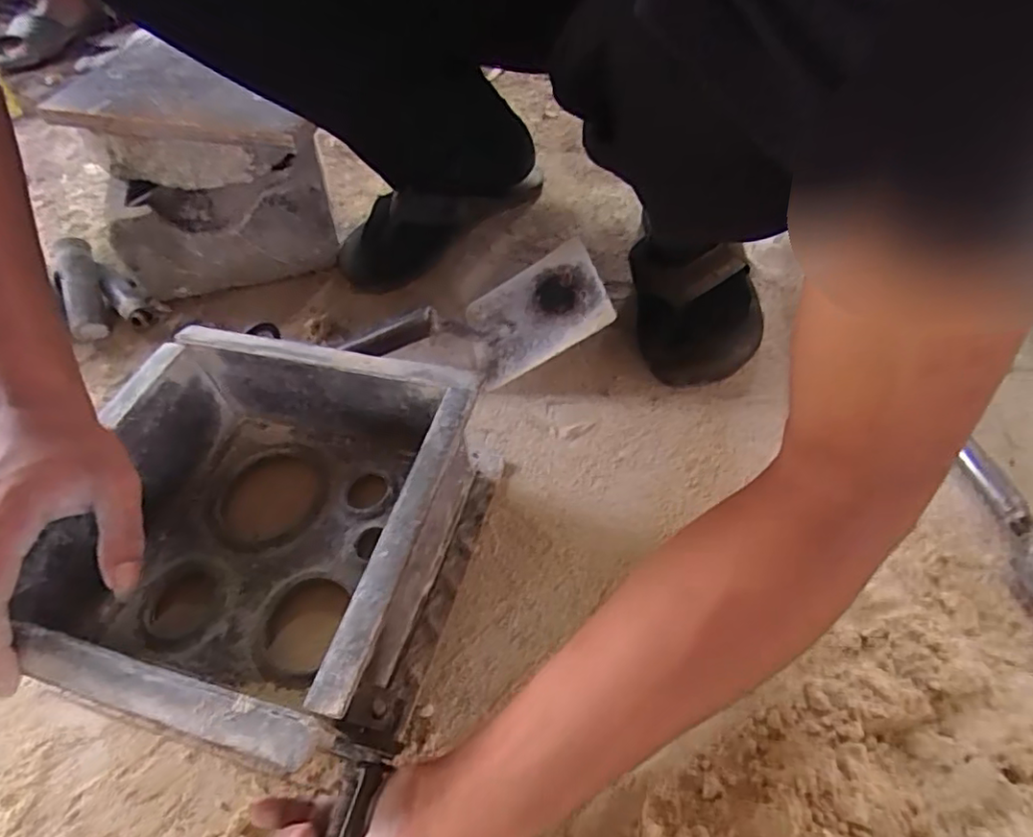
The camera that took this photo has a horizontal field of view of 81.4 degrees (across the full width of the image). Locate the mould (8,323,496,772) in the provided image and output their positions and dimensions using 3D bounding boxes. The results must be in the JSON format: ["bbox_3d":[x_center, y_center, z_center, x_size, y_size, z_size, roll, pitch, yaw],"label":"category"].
[{"bbox_3d":[-0.161,0.075,0.391,0.233,0.111,0.232,10,51,14],"label":"mould"}]

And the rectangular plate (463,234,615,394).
[{"bbox_3d":[0.016,-0.096,0.537,0.128,0.008,0.103,-28,55,20],"label":"rectangular plate"}]

